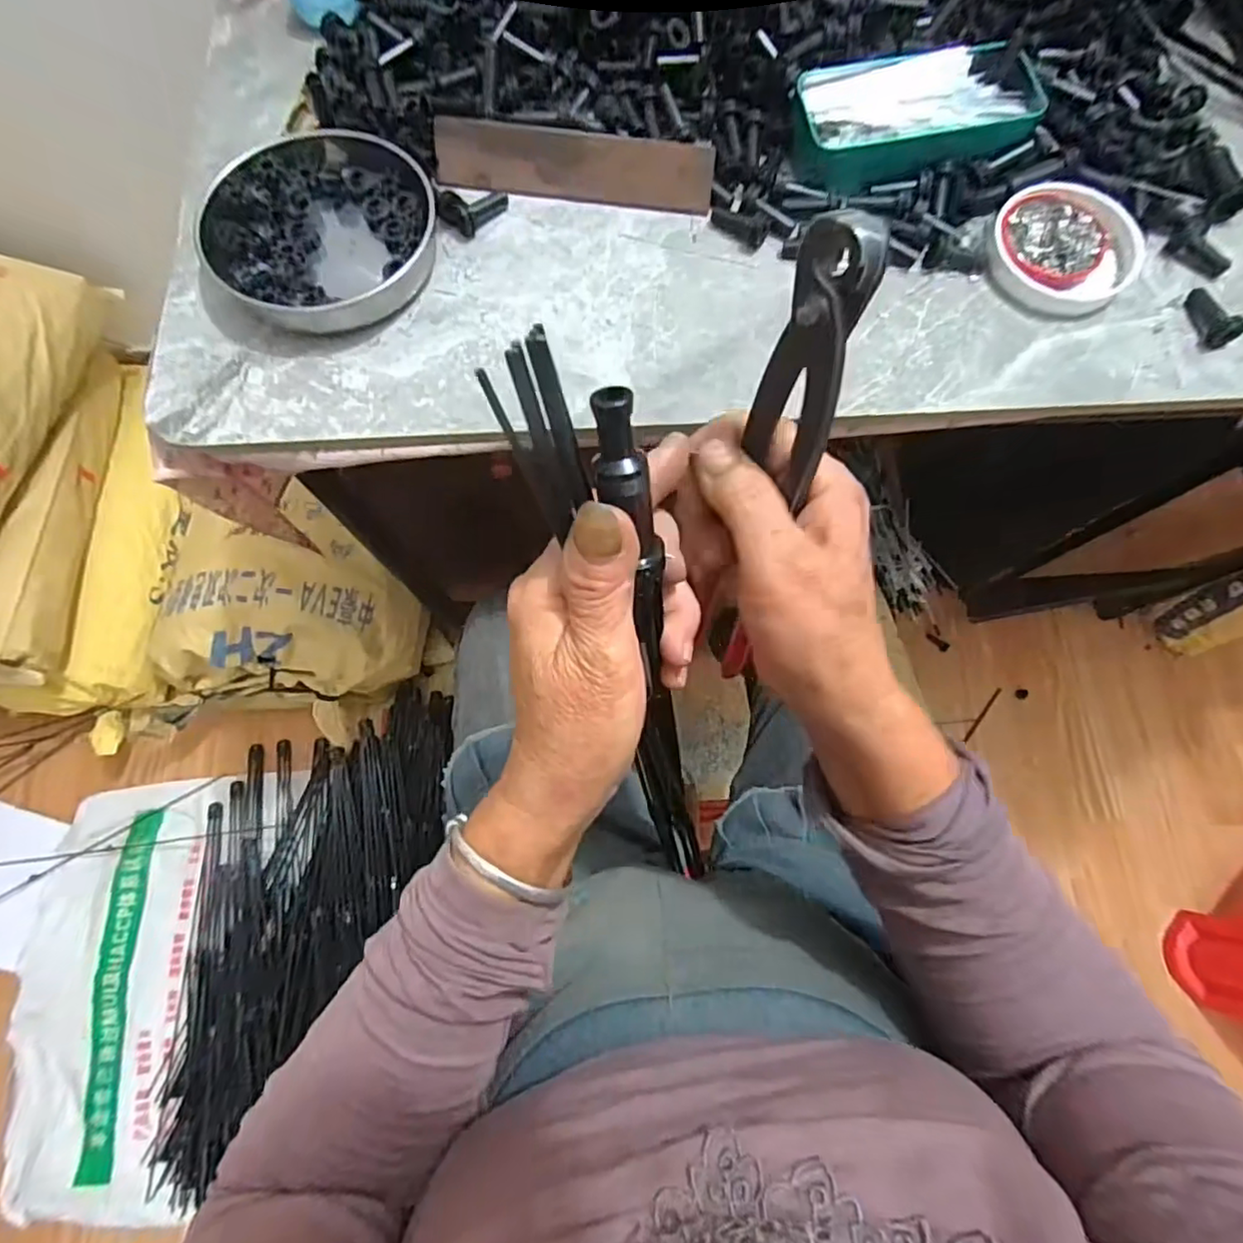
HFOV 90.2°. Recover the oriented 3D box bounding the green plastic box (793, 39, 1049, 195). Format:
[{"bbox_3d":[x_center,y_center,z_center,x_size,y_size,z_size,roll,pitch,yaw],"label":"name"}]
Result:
[{"bbox_3d":[0.189,-0.330,0.403,0.159,0.025,0.074,-14,75,-4],"label":"green plastic box"}]

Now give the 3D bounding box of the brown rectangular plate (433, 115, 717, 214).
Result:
[{"bbox_3d":[-0.030,-0.297,0.404,0.178,0.011,0.037,8,119,4],"label":"brown rectangular plate"}]

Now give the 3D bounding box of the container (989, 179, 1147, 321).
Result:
[{"bbox_3d":[0.279,-0.236,0.393,0.090,0.015,0.086,0,74,0],"label":"container"}]

